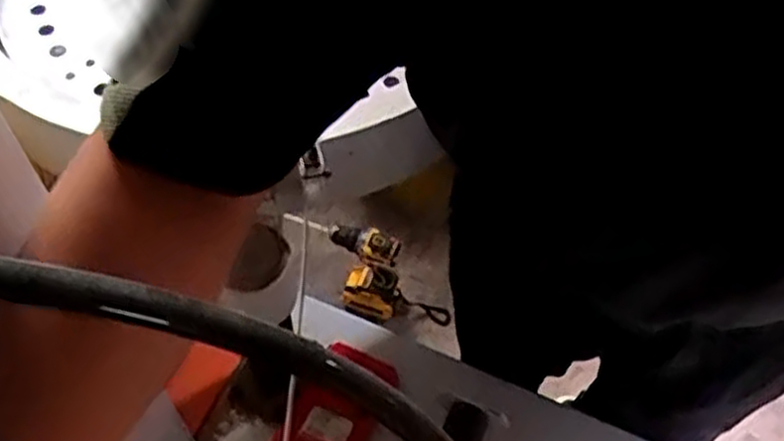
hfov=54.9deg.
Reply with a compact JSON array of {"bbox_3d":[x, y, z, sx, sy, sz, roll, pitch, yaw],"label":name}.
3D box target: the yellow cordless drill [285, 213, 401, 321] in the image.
[{"bbox_3d":[-0.098,0.100,1.575,0.228,0.259,0.087,14,57,6],"label":"yellow cordless drill"}]

